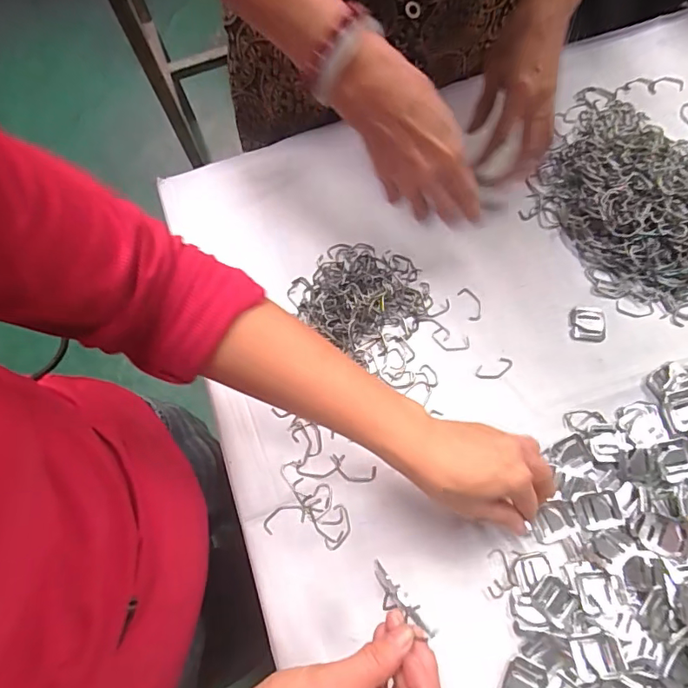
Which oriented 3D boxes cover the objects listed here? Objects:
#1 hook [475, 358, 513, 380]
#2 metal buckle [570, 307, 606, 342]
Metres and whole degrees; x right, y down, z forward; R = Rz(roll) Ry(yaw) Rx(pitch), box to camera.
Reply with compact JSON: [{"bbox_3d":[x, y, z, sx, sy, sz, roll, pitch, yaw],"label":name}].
[{"bbox_3d":[0.144,0.025,0.472,0.037,0.004,0.017,-19,71,-5],"label":"hook"},{"bbox_3d":[0.238,-0.020,0.479,0.034,0.004,0.036,8,71,5],"label":"metal buckle"}]

